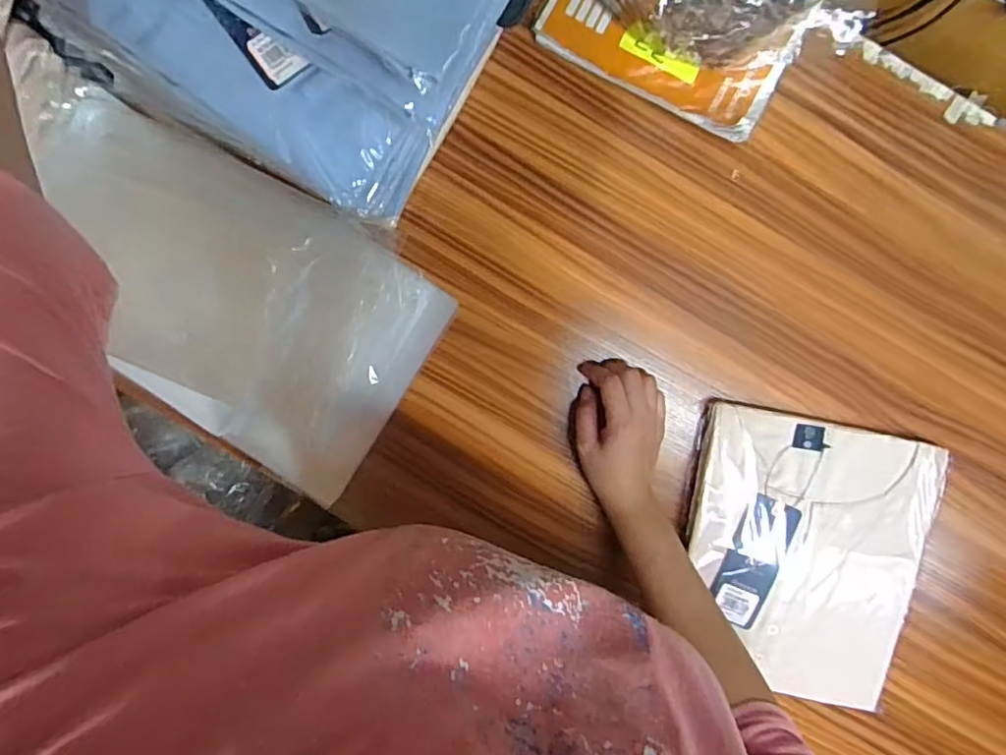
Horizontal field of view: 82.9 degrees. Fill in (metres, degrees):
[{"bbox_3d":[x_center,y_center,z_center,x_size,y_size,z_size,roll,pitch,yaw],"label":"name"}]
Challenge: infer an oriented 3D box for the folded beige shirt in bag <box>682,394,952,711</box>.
[{"bbox_3d":[0.271,0.164,0.518,0.207,0.033,0.245,10,97,1],"label":"folded beige shirt in bag"}]

